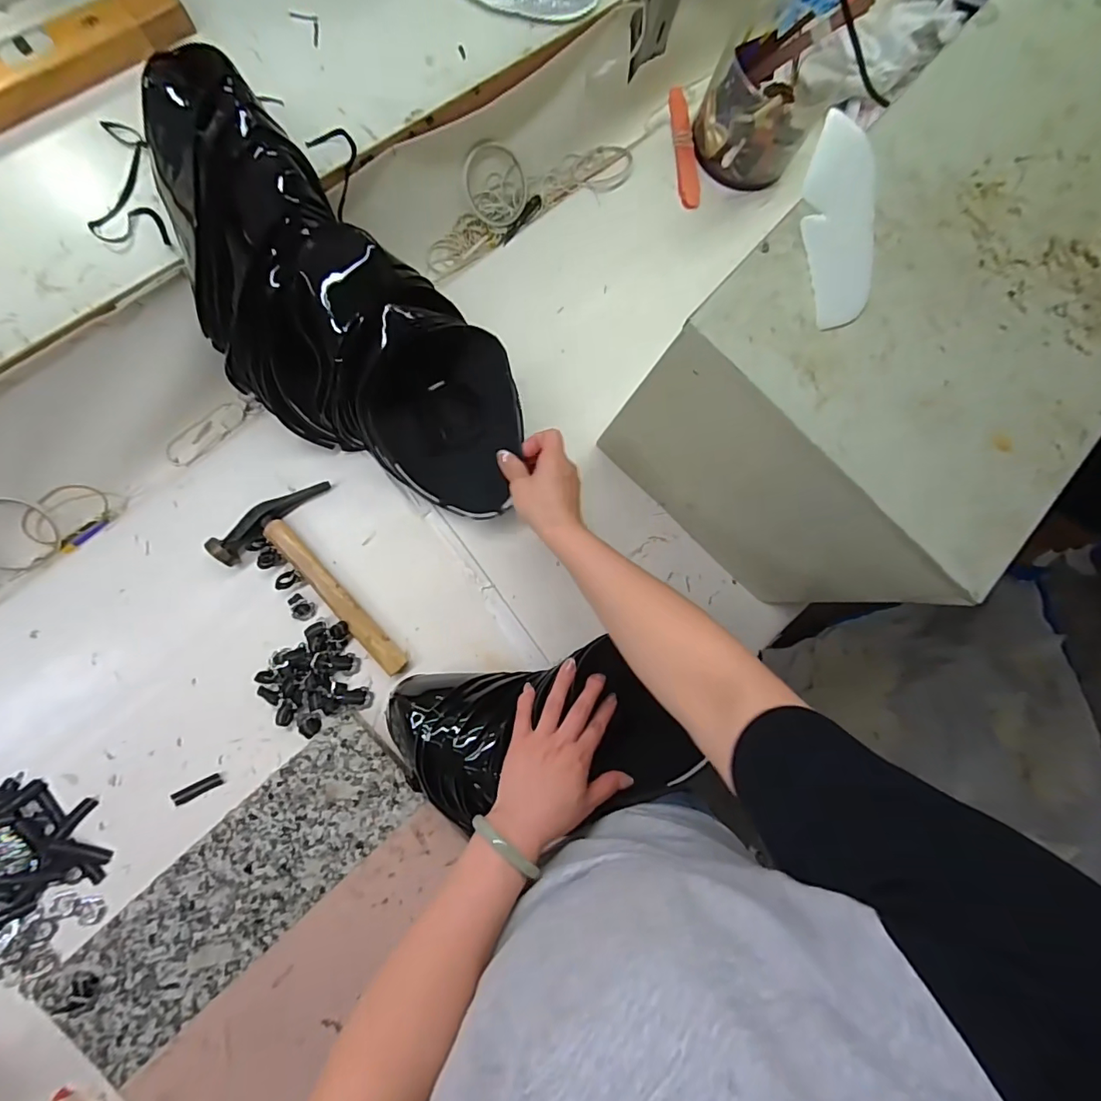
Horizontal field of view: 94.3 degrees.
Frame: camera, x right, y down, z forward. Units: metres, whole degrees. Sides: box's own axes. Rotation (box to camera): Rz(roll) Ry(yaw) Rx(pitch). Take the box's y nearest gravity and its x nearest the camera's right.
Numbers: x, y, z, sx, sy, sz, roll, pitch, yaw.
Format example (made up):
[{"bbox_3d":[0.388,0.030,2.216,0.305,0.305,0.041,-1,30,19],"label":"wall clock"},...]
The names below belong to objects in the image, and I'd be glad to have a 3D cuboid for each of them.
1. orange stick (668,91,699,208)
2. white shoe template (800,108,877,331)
[{"bbox_3d":[0.182,-0.542,0.688,0.026,0.016,0.160,-5,84,-7],"label":"orange stick"},{"bbox_3d":[0.216,-0.246,0.381,0.056,0.011,0.157,3,89,-5],"label":"white shoe template"}]

